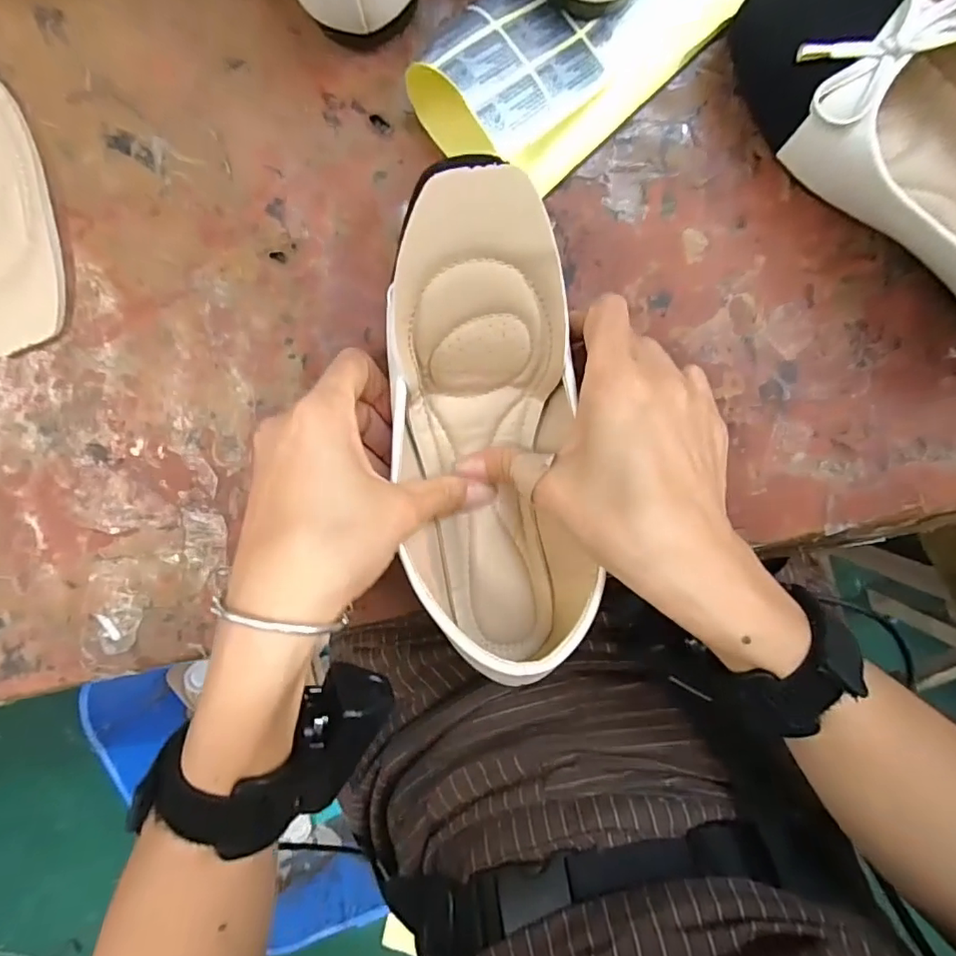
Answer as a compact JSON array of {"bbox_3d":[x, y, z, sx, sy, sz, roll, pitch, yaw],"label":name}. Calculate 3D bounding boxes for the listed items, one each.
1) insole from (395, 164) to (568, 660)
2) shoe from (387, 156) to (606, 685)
[{"bbox_3d":[0.004,-0.018,0.257,0.067,0.042,0.213,-5,117,-3],"label":"insole"},{"bbox_3d":[0.007,-0.007,0.254,0.085,0.057,0.231,-8,114,-2],"label":"shoe"}]

